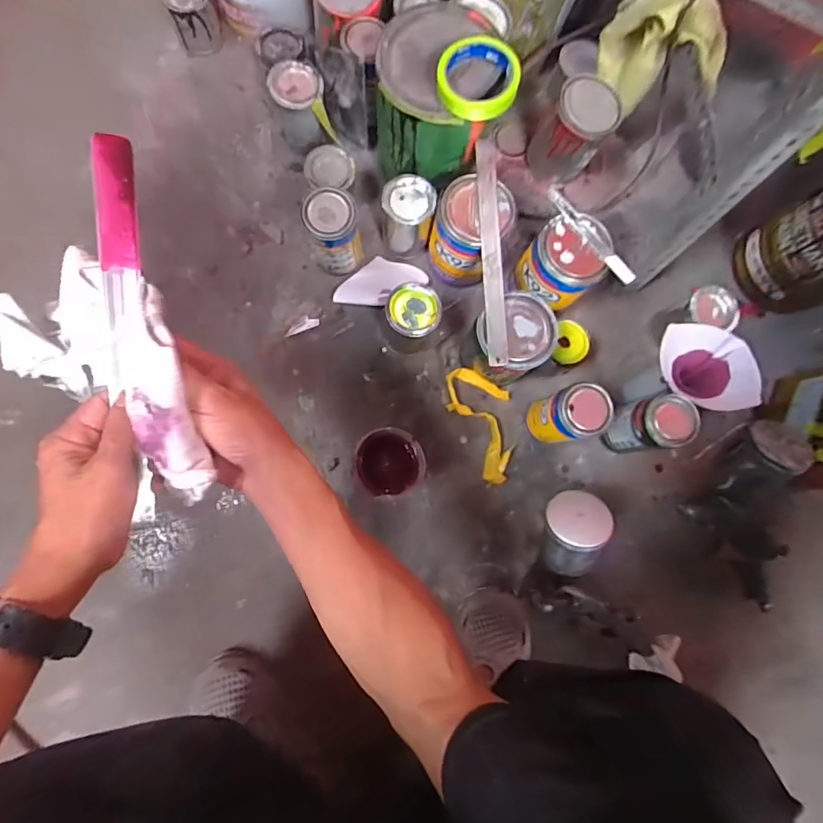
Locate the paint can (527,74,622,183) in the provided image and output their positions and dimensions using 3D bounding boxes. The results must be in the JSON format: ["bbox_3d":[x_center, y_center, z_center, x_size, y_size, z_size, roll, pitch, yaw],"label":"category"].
[{"bbox_3d":[0.245,-0.423,0.725,0.089,0.128,0.089,1,81,-6],"label":"paint can"}]

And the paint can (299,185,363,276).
[{"bbox_3d":[-0.108,-0.246,0.676,0.072,0.139,0.068,1,81,-6],"label":"paint can"}]

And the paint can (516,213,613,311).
[{"bbox_3d":[0.215,-0.207,0.671,0.097,0.100,0.094,1,81,-6],"label":"paint can"}]

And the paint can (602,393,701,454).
[{"bbox_3d":[0.325,0.019,0.657,0.060,0.141,0.066,1,81,-6],"label":"paint can"}]

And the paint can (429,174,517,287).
[{"bbox_3d":[0.080,-0.255,0.688,0.096,0.129,0.104,1,81,-6],"label":"paint can"}]

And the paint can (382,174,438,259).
[{"bbox_3d":[-0.008,-0.288,0.711,0.073,0.105,0.076,-1,81,-6],"label":"paint can"}]

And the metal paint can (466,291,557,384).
[{"bbox_3d":[0.131,-0.094,0.678,0.106,0.138,0.102,-26,85,-9],"label":"metal paint can"}]

